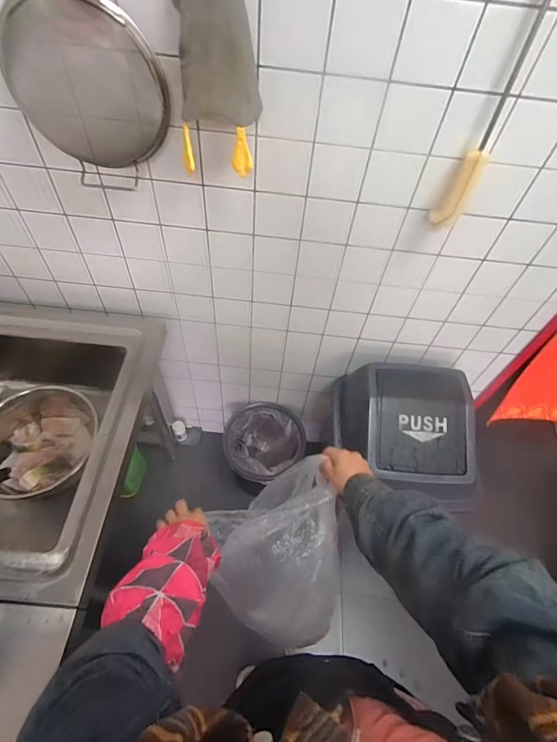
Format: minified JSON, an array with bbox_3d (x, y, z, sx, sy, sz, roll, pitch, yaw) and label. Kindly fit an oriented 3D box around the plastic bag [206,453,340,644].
[{"bbox_3d":[0.001,0.320,0.685,0.213,0.238,0.260,-7,57,-10],"label":"plastic bag"}]

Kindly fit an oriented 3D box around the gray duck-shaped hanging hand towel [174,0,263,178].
[{"bbox_3d":[-0.079,-0.472,0.506,0.110,0.375,0.075,1,56,-5],"label":"gray duck-shaped hanging hand towel"}]

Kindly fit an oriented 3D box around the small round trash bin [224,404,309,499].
[{"bbox_3d":[-0.058,0.315,1.483,0.272,0.320,0.251,3,55,-4],"label":"small round trash bin"}]

